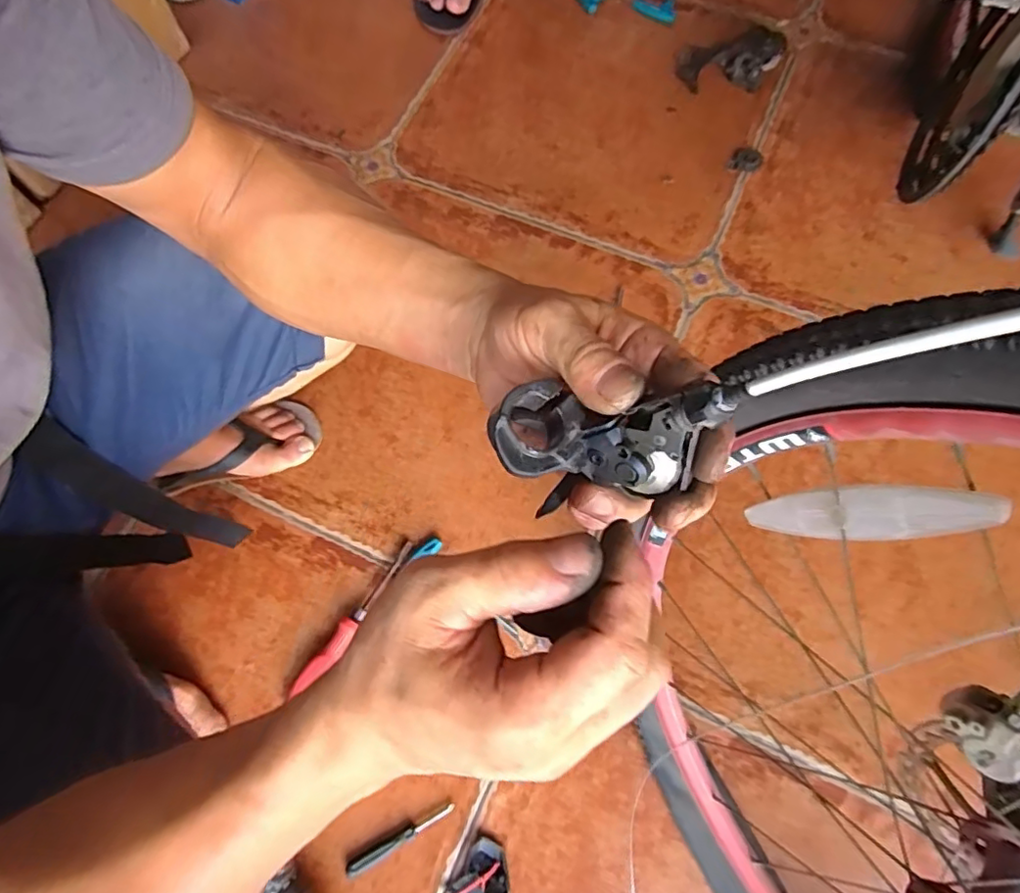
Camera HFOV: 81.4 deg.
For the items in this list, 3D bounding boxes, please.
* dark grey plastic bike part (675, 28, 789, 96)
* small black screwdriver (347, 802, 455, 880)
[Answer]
[{"bbox_3d":[0.321,-0.569,0.867,0.146,0.050,0.082,2,71,2],"label":"dark grey plastic bike part"},{"bbox_3d":[-0.107,0.380,0.577,0.112,0.009,0.016,-28,73,-8],"label":"small black screwdriver"}]

